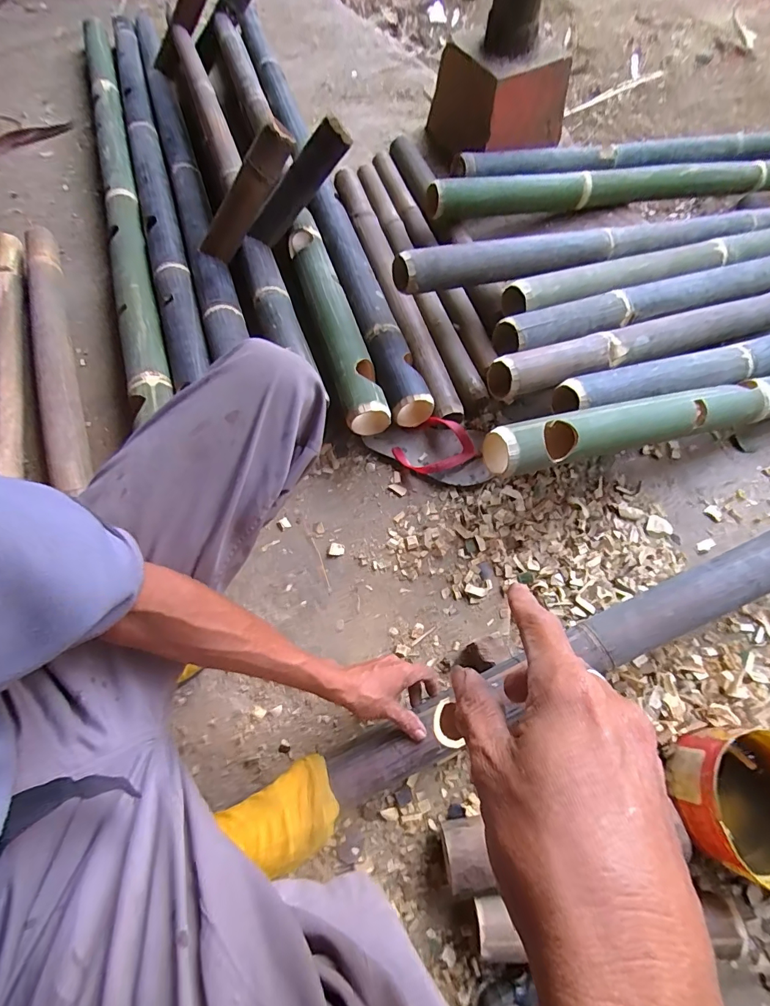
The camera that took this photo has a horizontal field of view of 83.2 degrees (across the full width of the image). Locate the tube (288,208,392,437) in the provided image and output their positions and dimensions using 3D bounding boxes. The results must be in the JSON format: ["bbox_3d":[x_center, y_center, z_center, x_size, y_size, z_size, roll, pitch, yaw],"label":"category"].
[{"bbox_3d":[-0.094,-0.332,0.758,0.073,0.063,0.476,-17,68,-6],"label":"tube"}]

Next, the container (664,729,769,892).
[{"bbox_3d":[0.422,0.345,0.497,0.158,0.090,0.151,6,68,4],"label":"container"}]

